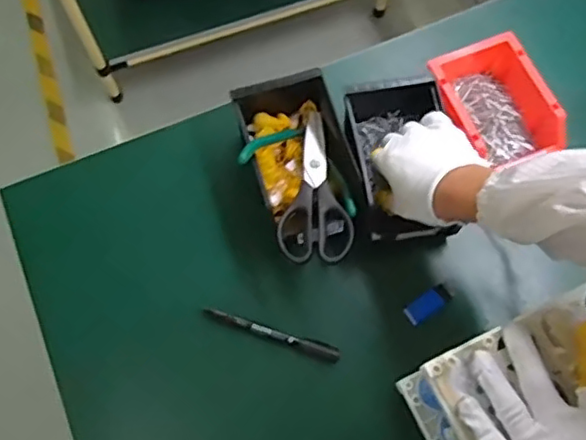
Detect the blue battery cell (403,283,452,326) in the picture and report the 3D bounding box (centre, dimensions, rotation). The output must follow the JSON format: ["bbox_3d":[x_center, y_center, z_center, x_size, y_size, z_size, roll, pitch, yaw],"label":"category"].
[{"bbox_3d":[0.144,0.088,0.639,0.056,0.012,0.022,-33,73,-11],"label":"blue battery cell"}]

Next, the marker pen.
[{"bbox_3d":[-0.021,0.119,0.623,0.141,0.013,0.016,17,71,7],"label":"marker pen"}]

